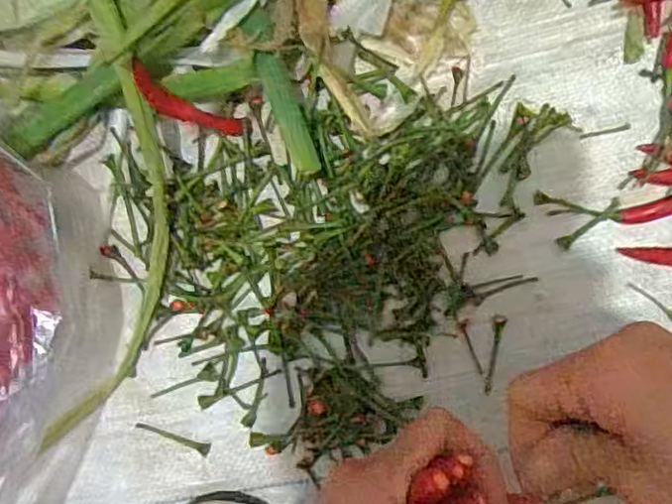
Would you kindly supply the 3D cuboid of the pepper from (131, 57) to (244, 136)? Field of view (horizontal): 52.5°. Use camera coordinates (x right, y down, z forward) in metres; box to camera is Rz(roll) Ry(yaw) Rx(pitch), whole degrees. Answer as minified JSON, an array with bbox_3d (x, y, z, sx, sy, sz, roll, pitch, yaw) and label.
[{"bbox_3d":[-0.079,-0.077,0.363,0.008,0.072,0.017,41,103,43],"label":"pepper"}]

